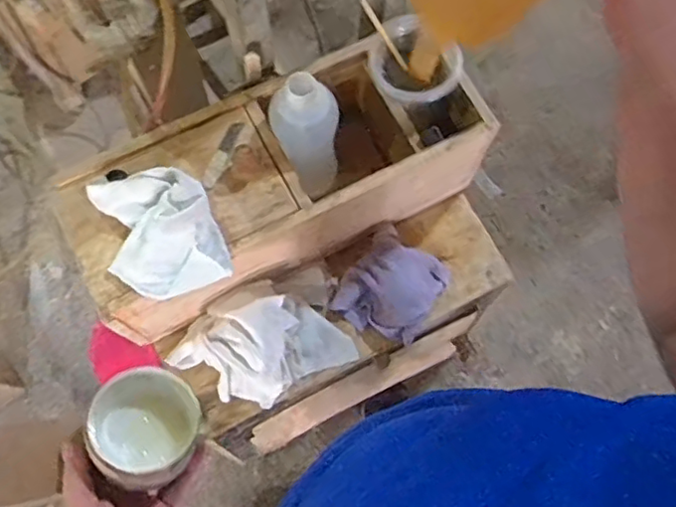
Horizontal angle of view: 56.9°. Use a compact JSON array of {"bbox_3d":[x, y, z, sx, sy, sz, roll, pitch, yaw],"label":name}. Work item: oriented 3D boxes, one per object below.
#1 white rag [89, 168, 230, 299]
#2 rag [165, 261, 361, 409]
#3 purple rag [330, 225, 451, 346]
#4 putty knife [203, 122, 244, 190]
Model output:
[{"bbox_3d":[-0.200,-0.025,0.705,0.121,0.035,0.143,-21,76,-8],"label":"white rag"},{"bbox_3d":[-0.101,0.117,0.825,0.240,0.089,0.147,-23,76,-8],"label":"rag"},{"bbox_3d":[0.076,0.048,0.883,0.128,0.060,0.140,32,75,7],"label":"purple rag"},{"bbox_3d":[-0.140,-0.121,0.763,0.020,0.005,0.095,22,74,4],"label":"putty knife"}]

